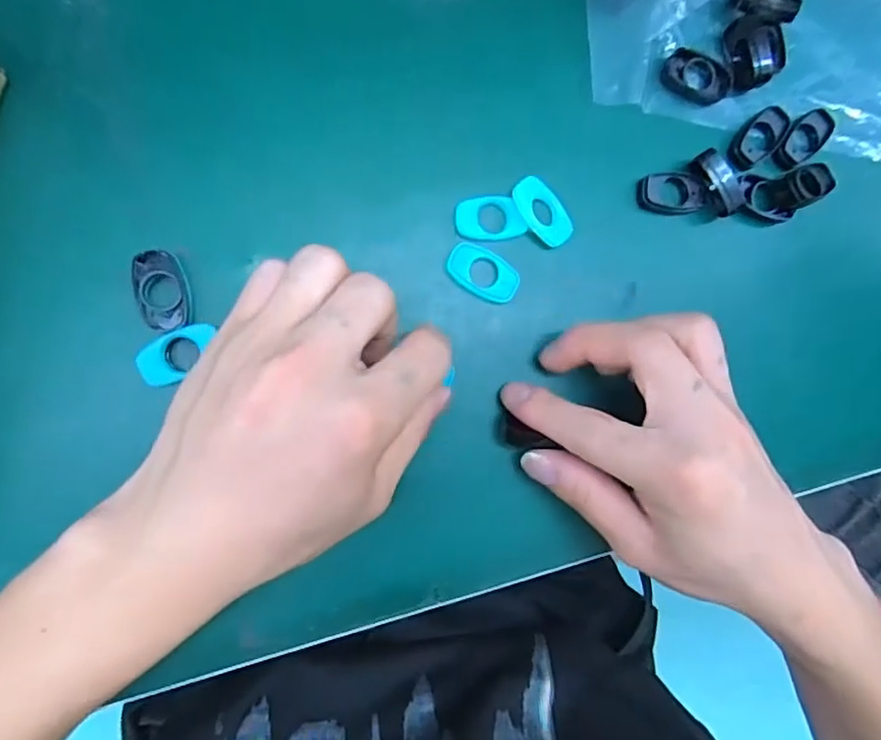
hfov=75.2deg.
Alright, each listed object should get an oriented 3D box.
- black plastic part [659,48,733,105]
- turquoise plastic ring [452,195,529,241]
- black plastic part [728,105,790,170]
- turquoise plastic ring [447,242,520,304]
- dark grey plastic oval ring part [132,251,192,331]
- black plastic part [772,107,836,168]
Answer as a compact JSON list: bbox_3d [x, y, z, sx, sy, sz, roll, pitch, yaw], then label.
[{"bbox_3d":[0.119,-0.136,0.265,0.035,0.004,0.021,17,88,-9],"label":"black plastic part"},{"bbox_3d":[0.022,-0.067,0.252,0.031,0.004,0.020,-6,91,-9],"label":"turquoise plastic ring"},{"bbox_3d":[0.151,-0.111,0.273,0.034,0.004,0.018,-43,96,-6],"label":"black plastic part"},{"bbox_3d":[0.019,-0.042,0.253,0.033,0.006,0.019,23,87,-8],"label":"turquoise plastic ring"},{"bbox_3d":[-0.111,-0.031,0.230,0.018,0.014,0.031,-12,92,-9],"label":"dark grey plastic oval ring part"},{"bbox_3d":[0.174,-0.110,0.275,0.035,0.004,0.018,-42,96,-6],"label":"black plastic part"}]

